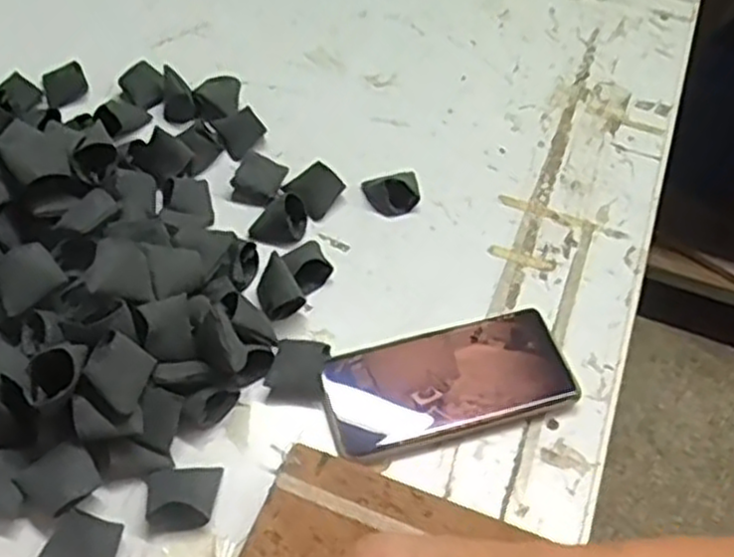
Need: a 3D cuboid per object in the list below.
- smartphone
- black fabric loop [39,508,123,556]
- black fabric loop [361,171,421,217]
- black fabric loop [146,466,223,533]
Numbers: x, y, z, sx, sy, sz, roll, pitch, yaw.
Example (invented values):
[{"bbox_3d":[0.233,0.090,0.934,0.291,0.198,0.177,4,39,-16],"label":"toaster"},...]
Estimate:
[{"bbox_3d":[0.053,0.066,0.496,0.160,0.010,0.075,-15,60,-12],"label":"smartphone"},{"bbox_3d":[-0.158,0.153,0.427,0.045,0.010,0.037,19,54,11],"label":"black fabric loop"},{"bbox_3d":[0.022,-0.070,0.595,0.041,0.023,0.039,1,53,-2],"label":"black fabric loop"},{"bbox_3d":[-0.108,0.126,0.446,0.040,0.021,0.037,4,53,0],"label":"black fabric loop"}]

